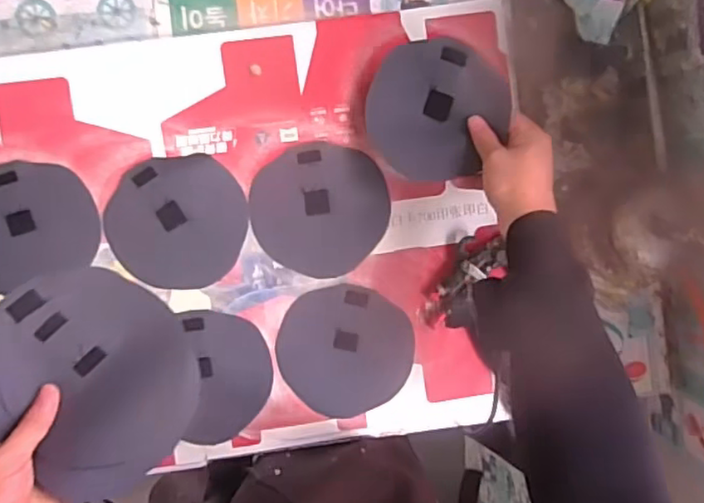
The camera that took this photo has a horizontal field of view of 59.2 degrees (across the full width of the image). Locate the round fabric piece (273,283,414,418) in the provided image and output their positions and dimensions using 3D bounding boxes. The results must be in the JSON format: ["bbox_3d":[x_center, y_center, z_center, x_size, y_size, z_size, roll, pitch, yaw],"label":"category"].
[{"bbox_3d":[-0.007,0.108,0.687,0.147,0.004,0.140,-1,94,-7],"label":"round fabric piece"}]

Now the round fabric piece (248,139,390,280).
[{"bbox_3d":[-0.034,-0.045,0.672,0.144,0.005,0.139,-1,92,-3],"label":"round fabric piece"}]

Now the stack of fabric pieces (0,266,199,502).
[{"bbox_3d":[-0.218,0.107,0.520,0.179,0.016,0.160,40,77,-12],"label":"stack of fabric pieces"}]

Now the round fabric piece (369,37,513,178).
[{"bbox_3d":[0.081,-0.143,0.633,0.137,0.012,0.138,7,107,24],"label":"round fabric piece"}]

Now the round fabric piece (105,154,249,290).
[{"bbox_3d":[-0.186,-0.031,0.659,0.141,0.012,0.136,-1,92,-3],"label":"round fabric piece"}]

